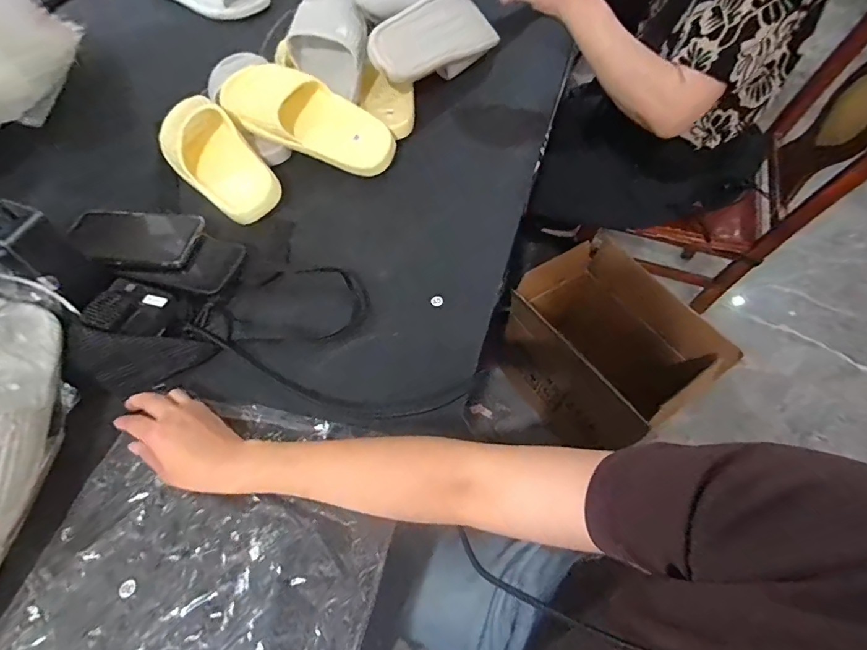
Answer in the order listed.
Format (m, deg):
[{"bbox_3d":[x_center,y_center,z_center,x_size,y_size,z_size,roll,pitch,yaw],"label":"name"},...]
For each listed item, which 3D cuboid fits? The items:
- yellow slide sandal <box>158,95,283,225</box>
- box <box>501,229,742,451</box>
[{"bbox_3d":[-0.293,-0.226,0.614,0.229,0.075,0.087,40,66,21],"label":"yellow slide sandal"},{"bbox_3d":[0.372,0.069,1.116,0.284,0.372,0.457,-30,63,-17],"label":"box"}]

